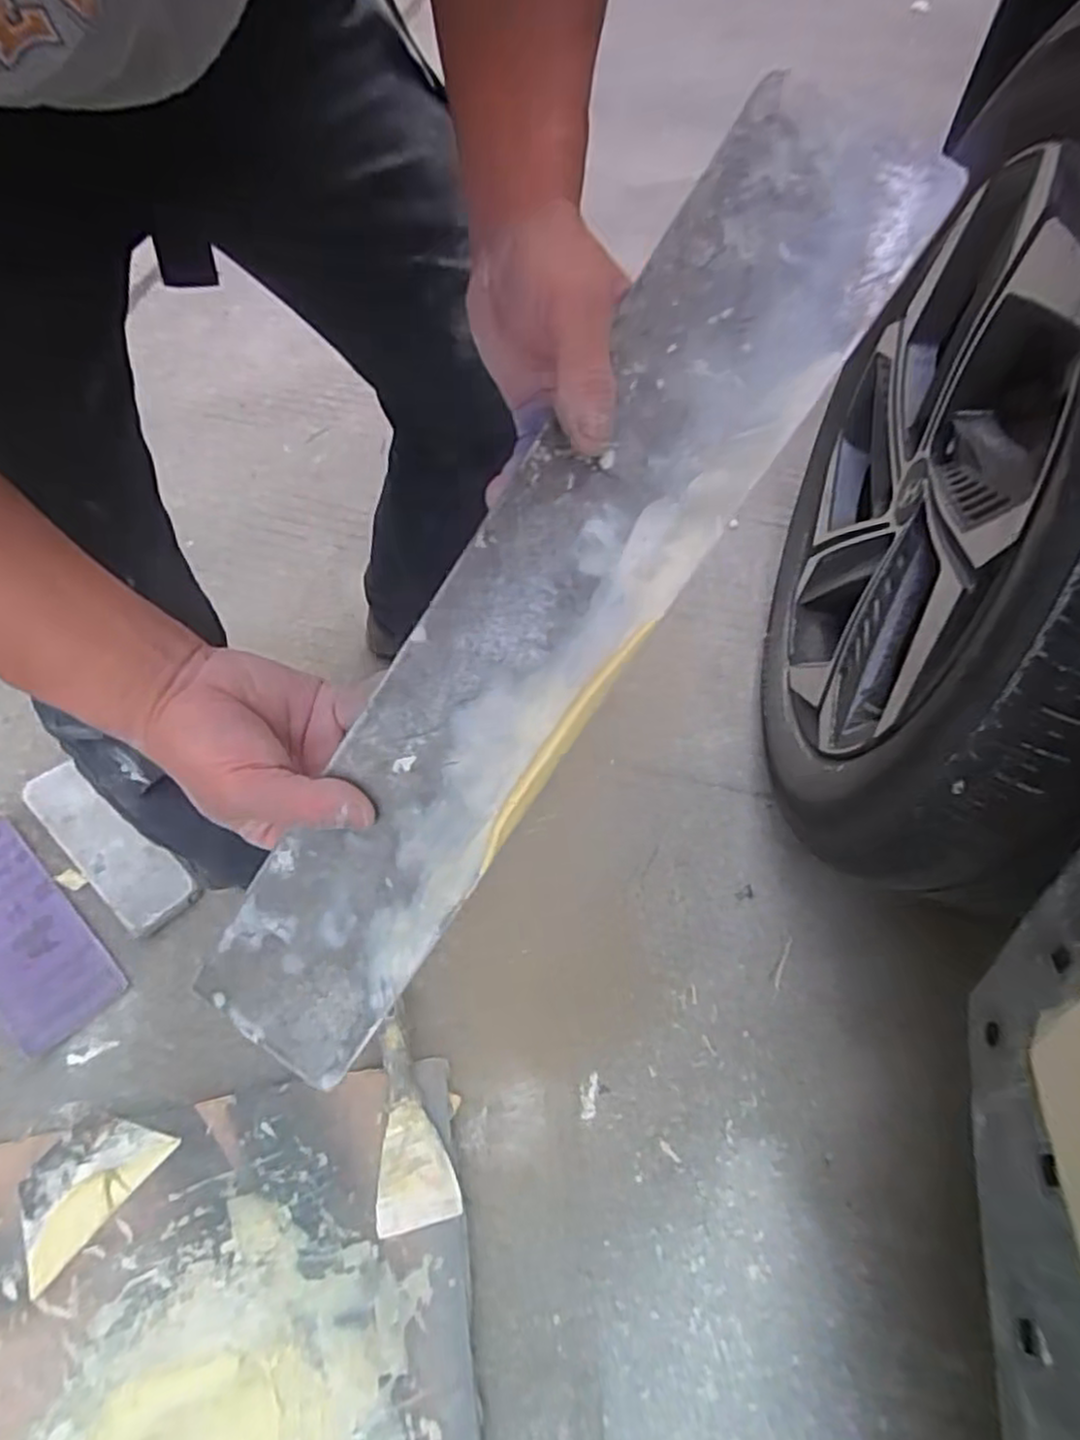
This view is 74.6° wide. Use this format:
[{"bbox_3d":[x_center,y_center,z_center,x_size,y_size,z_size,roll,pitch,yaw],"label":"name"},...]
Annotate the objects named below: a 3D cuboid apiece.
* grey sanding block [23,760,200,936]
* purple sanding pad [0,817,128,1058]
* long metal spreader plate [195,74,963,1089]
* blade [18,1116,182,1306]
[{"bbox_3d":[-0.485,0.138,0.797,0.243,0.035,0.080,38,64,19],"label":"grey sanding block"},{"bbox_3d":[-0.559,0.224,0.757,0.262,0.014,0.106,40,64,20],"label":"purple sanding pad"},{"bbox_3d":[-0.007,-0.037,0.309,0.086,0.008,0.461,35,100,6],"label":"long metal spreader plate"},{"bbox_3d":[-0.407,0.411,0.630,0.081,0.008,0.131,35,63,17],"label":"blade"}]

